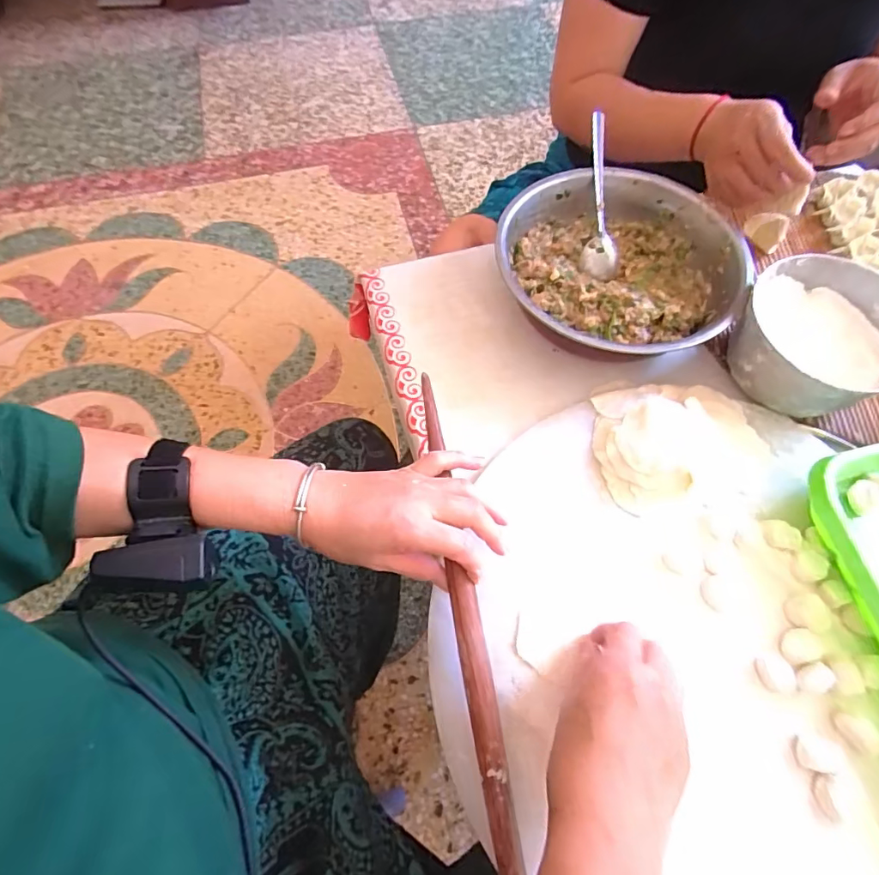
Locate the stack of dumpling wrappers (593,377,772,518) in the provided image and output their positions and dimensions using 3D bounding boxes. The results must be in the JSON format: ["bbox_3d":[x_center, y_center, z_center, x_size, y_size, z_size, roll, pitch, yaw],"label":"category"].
[{"bbox_3d":[0.219,-0.003,0.442,0.154,0.032,0.134,-3,64,-4],"label":"stack of dumpling wrappers"}]

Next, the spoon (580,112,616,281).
[{"bbox_3d":[0.173,-0.258,0.540,0.040,0.021,0.165,-1,88,-3],"label":"spoon"}]

